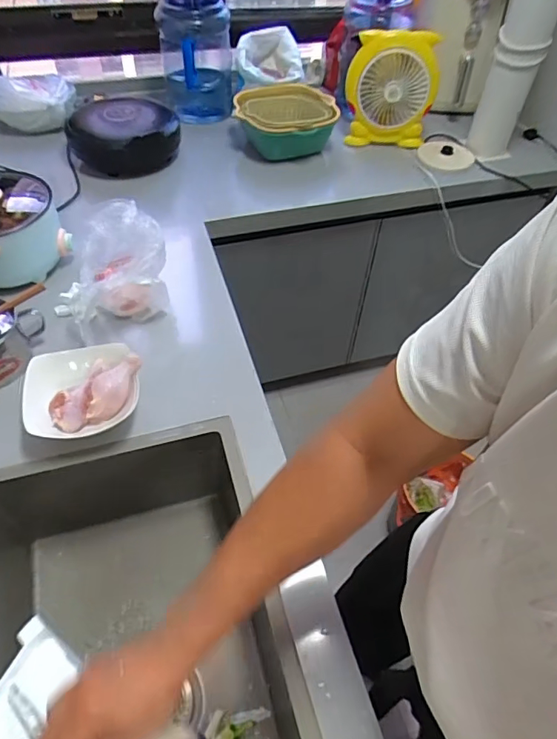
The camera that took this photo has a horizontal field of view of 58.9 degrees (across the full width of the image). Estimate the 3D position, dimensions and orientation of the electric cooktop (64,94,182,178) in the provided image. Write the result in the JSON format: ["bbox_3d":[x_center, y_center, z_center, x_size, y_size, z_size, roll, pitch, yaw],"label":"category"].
[{"bbox_3d":[-0.387,-0.586,1.239,0.266,0.107,0.204,-4,51,-6],"label":"electric cooktop"}]

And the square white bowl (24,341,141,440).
[{"bbox_3d":[-0.312,0.039,0.792,0.187,0.072,0.142,-16,54,-16],"label":"square white bowl"}]

